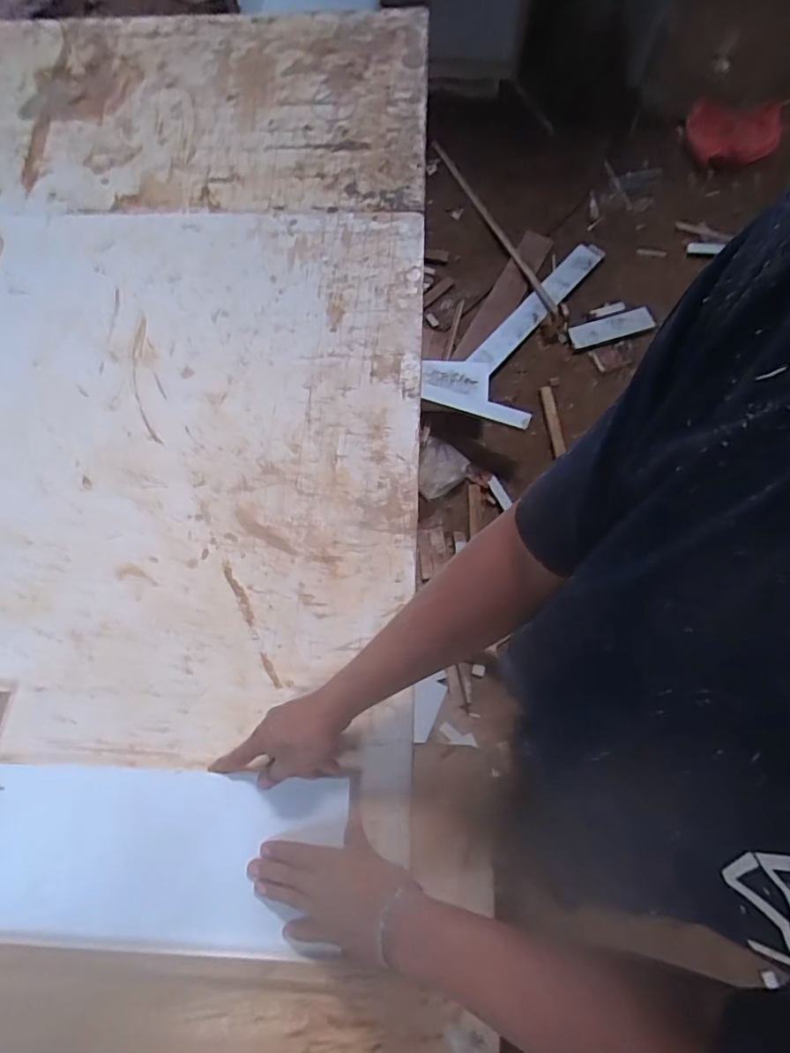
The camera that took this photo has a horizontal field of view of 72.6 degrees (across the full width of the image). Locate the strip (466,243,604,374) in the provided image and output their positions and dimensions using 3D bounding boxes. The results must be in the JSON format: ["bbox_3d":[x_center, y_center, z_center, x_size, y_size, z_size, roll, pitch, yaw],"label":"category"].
[{"bbox_3d":[0.430,-0.667,1.631,0.084,0.023,0.559,45,78,-3],"label":"strip"}]

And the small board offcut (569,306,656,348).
[{"bbox_3d":[0.663,-0.615,1.652,0.262,0.016,0.079,-13,75,-2],"label":"small board offcut"}]

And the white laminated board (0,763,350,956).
[{"bbox_3d":[-0.259,0.344,0.567,0.405,0.016,0.165,-1,74,2],"label":"white laminated board"}]

